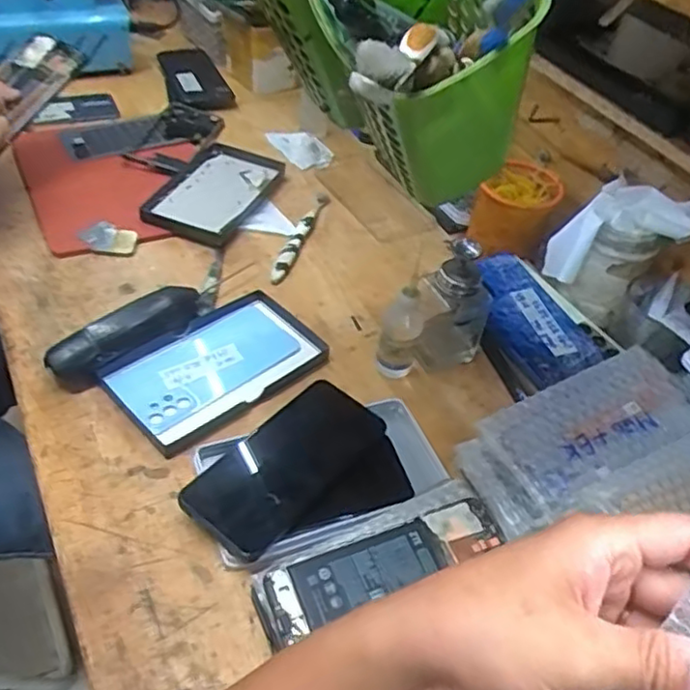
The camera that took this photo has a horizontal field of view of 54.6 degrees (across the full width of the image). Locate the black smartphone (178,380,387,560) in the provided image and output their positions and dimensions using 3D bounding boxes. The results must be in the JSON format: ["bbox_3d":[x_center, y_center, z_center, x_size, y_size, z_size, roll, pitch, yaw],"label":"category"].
[{"bbox_3d":[-0.041,0.086,0.503,0.075,0.009,0.160,38,53,18],"label":"black smartphone"}]

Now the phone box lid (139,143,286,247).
[{"bbox_3d":[-0.146,-0.178,0.765,0.104,0.015,0.186,25,52,6],"label":"phone box lid"}]

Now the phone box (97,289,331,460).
[{"bbox_3d":[-0.107,0.015,0.581,0.106,0.021,0.180,38,52,26],"label":"phone box"}]

